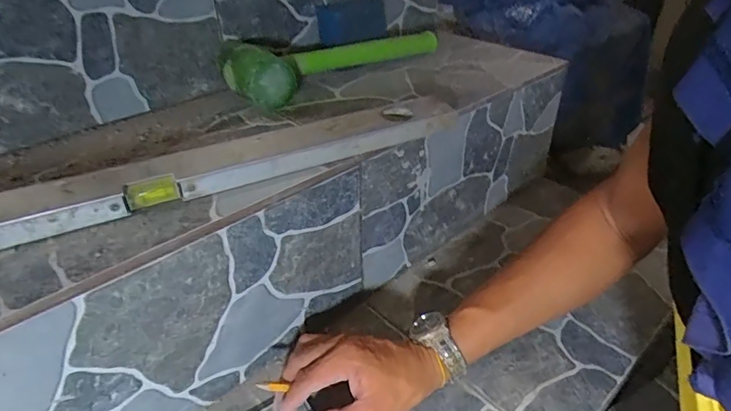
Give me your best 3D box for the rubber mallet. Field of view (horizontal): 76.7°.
[{"bbox_3d":[-0.034,-0.205,0.609,0.316,0.056,0.080,-29,43,-35],"label":"rubber mallet"}]

